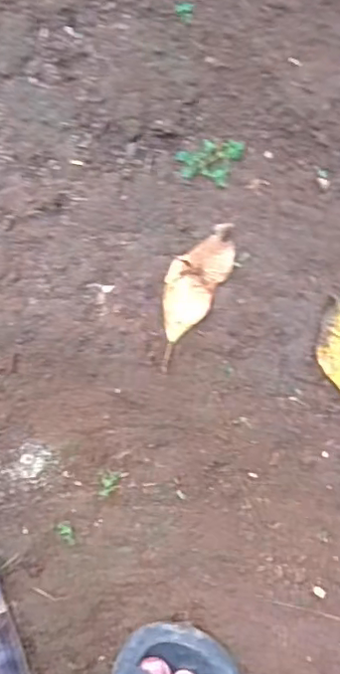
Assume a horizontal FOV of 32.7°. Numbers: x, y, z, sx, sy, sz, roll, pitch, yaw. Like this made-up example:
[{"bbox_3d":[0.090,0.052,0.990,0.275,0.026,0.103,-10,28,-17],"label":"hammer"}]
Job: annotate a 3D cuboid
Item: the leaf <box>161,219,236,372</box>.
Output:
[{"bbox_3d":[0.014,-0.036,0.463,0.042,0.005,0.118,30,95,-8],"label":"leaf"}]

